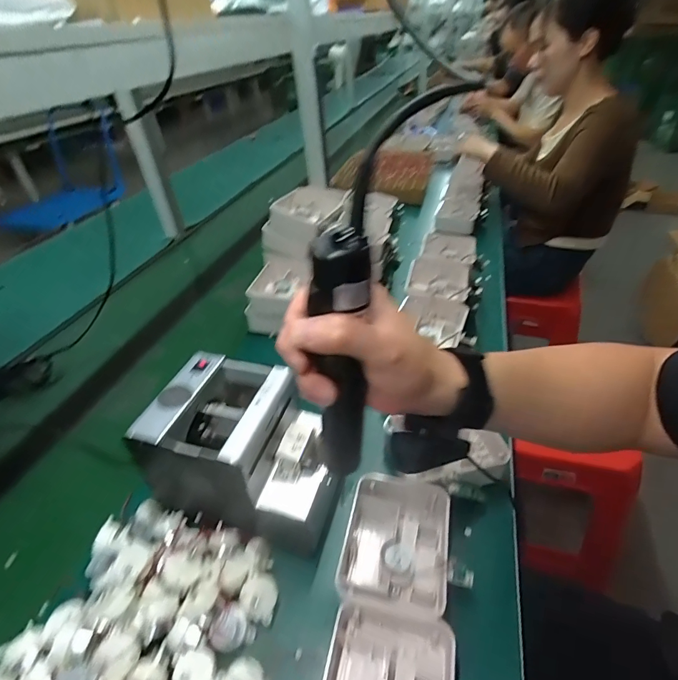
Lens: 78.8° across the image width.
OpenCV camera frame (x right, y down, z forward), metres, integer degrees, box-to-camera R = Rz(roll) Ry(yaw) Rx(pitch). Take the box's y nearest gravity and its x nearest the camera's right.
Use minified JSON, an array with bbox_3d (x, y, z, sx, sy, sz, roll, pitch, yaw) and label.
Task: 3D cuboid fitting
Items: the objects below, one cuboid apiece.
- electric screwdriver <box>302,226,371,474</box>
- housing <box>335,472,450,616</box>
[{"bbox_3d":[0.001,0.023,0.291,0.038,0.205,0.033,26,49,23],"label":"electric screwdriver"},{"bbox_3d":[0.059,0.205,0.419,0.098,0.044,0.129,6,39,14],"label":"housing"}]

